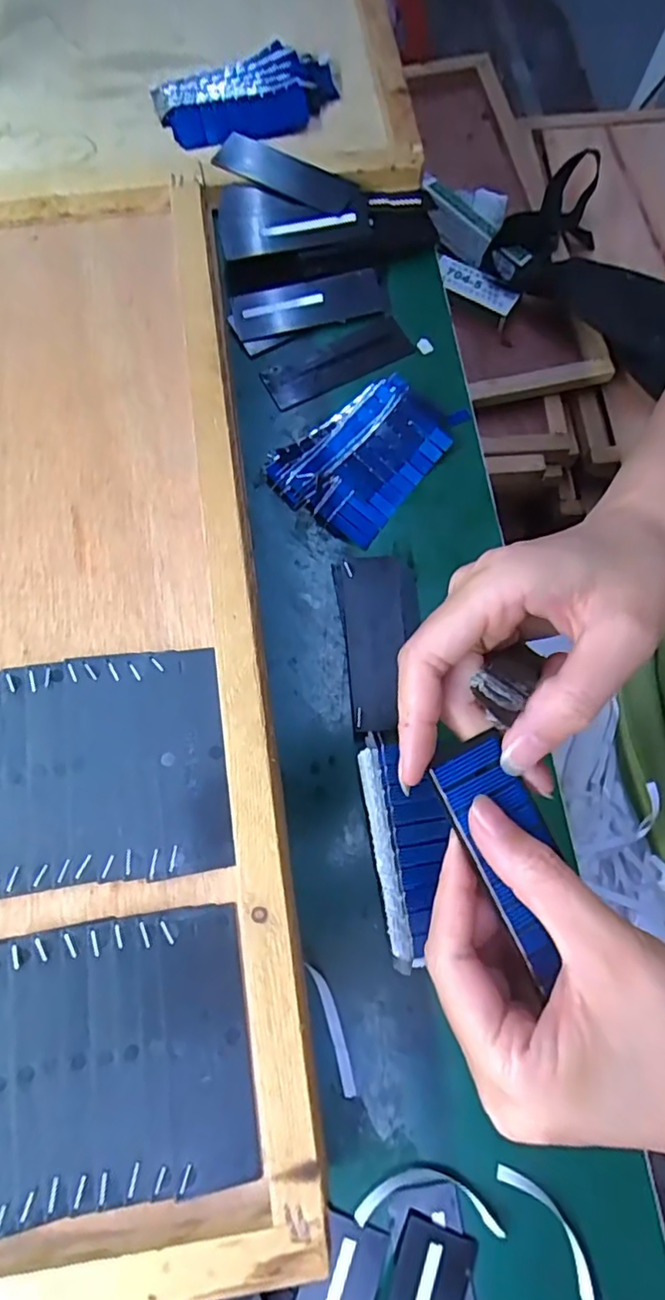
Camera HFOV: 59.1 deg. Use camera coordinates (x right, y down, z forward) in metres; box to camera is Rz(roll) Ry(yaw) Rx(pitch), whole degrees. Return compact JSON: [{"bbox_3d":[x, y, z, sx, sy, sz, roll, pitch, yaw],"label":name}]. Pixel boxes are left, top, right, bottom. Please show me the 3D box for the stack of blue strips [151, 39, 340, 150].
[{"bbox_3d":[-0.054,-0.362,0.385,0.119,0.026,0.055,-15,75,-4],"label":"stack of blue strips"}]

